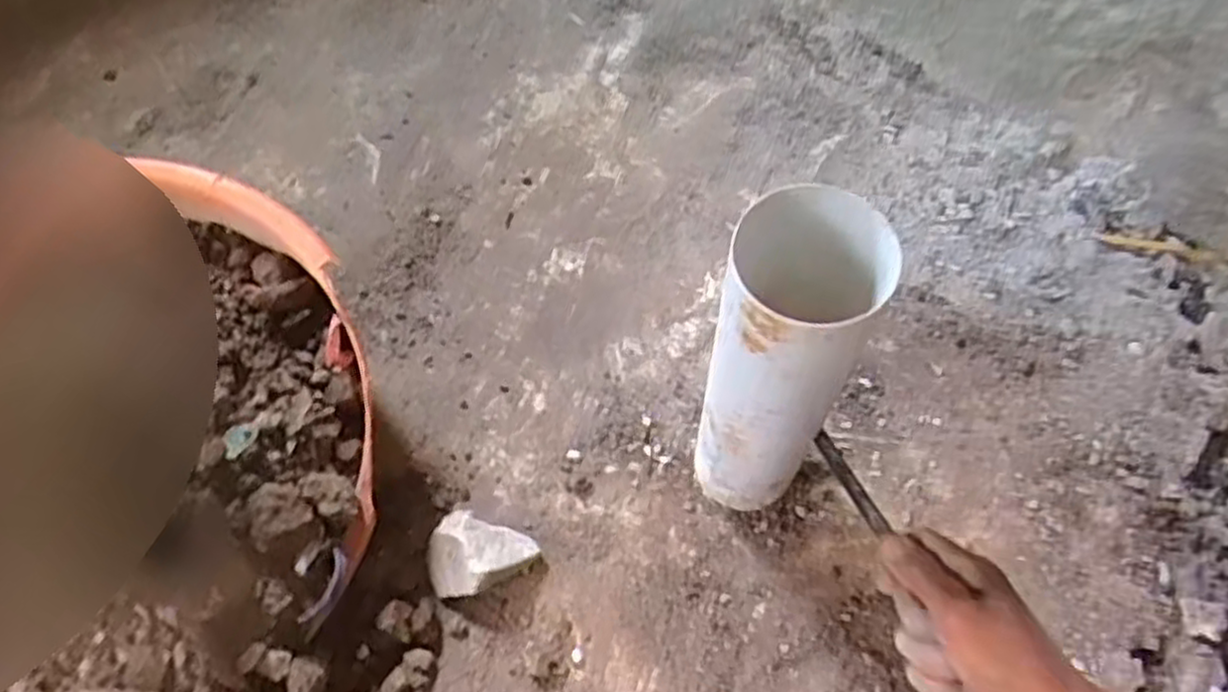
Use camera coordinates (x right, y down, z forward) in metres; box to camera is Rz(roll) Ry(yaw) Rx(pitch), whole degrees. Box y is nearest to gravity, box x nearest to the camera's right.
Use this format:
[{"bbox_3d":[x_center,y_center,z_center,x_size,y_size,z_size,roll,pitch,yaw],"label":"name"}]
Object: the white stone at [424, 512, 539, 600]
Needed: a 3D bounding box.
[{"bbox_3d":[-0.112,0.172,0.641,0.089,0.040,0.067,15,61,9],"label":"white stone"}]

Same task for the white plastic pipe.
[{"bbox_3d":[0.106,0.030,0.523,0.084,0.296,0.085,15,61,9],"label":"white plastic pipe"}]

